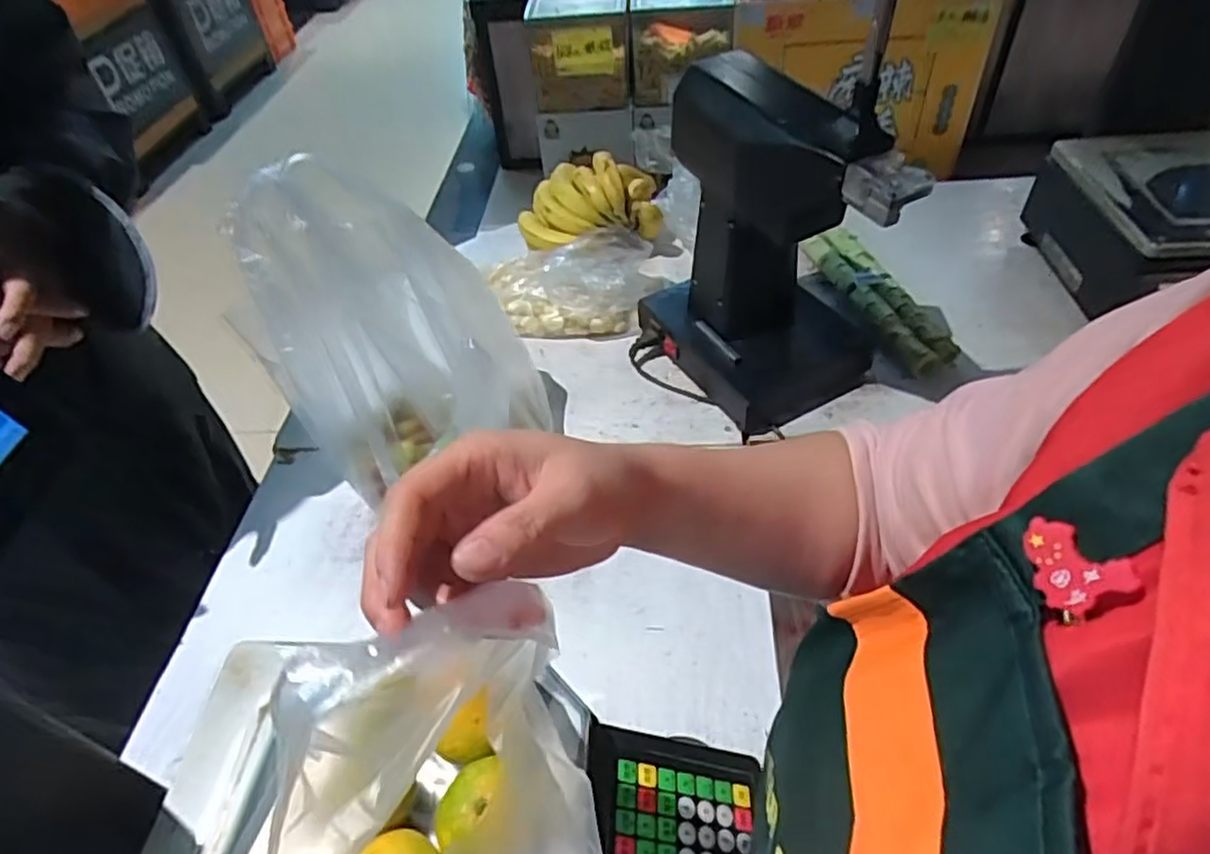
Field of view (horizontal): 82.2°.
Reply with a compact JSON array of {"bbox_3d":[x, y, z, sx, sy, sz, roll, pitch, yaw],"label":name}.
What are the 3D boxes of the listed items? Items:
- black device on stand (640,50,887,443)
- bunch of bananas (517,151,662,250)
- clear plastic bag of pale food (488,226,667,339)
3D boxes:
[{"bbox_3d":[0.196,-0.218,0.837,0.215,0.367,0.279,-28,50,-19],"label":"black device on stand"},{"bbox_3d":[-0.028,-0.358,1.090,0.222,0.129,0.113,-6,46,1],"label":"bunch of bananas"},{"bbox_3d":[-0.053,-0.224,1.046,0.271,0.110,0.148,-5,46,2],"label":"clear plastic bag of pale food"}]

